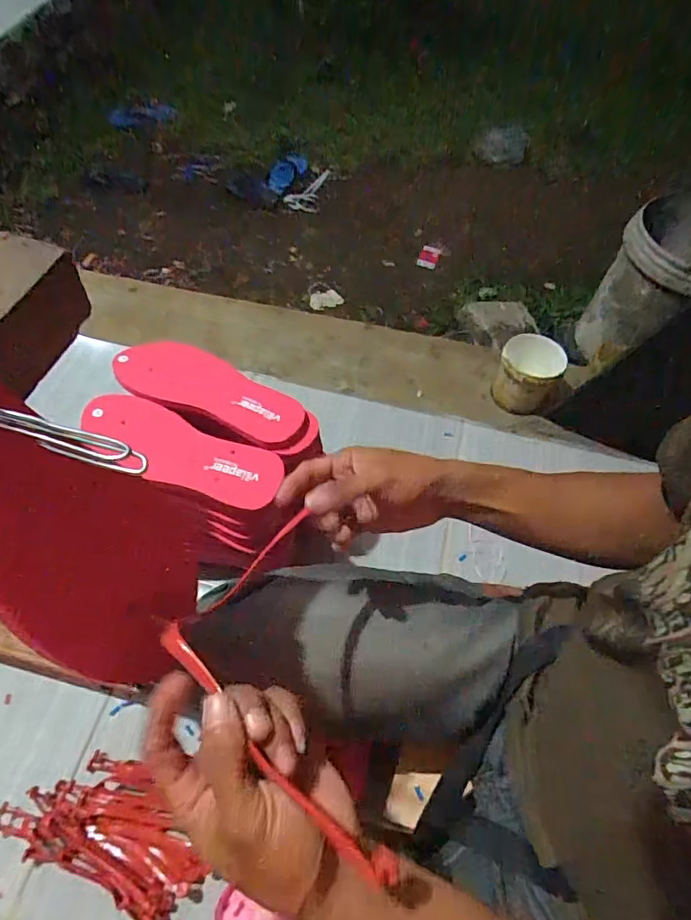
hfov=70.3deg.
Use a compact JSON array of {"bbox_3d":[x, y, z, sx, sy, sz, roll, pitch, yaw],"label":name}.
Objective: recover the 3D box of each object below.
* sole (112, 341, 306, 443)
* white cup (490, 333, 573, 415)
[{"bbox_3d":[-0.164,-0.092,0.598,0.245,0.016,0.097,20,61,9],"label":"sole"},{"bbox_3d":[0.394,-0.173,1.056,0.136,0.157,0.129,1,60,-2],"label":"white cup"}]

